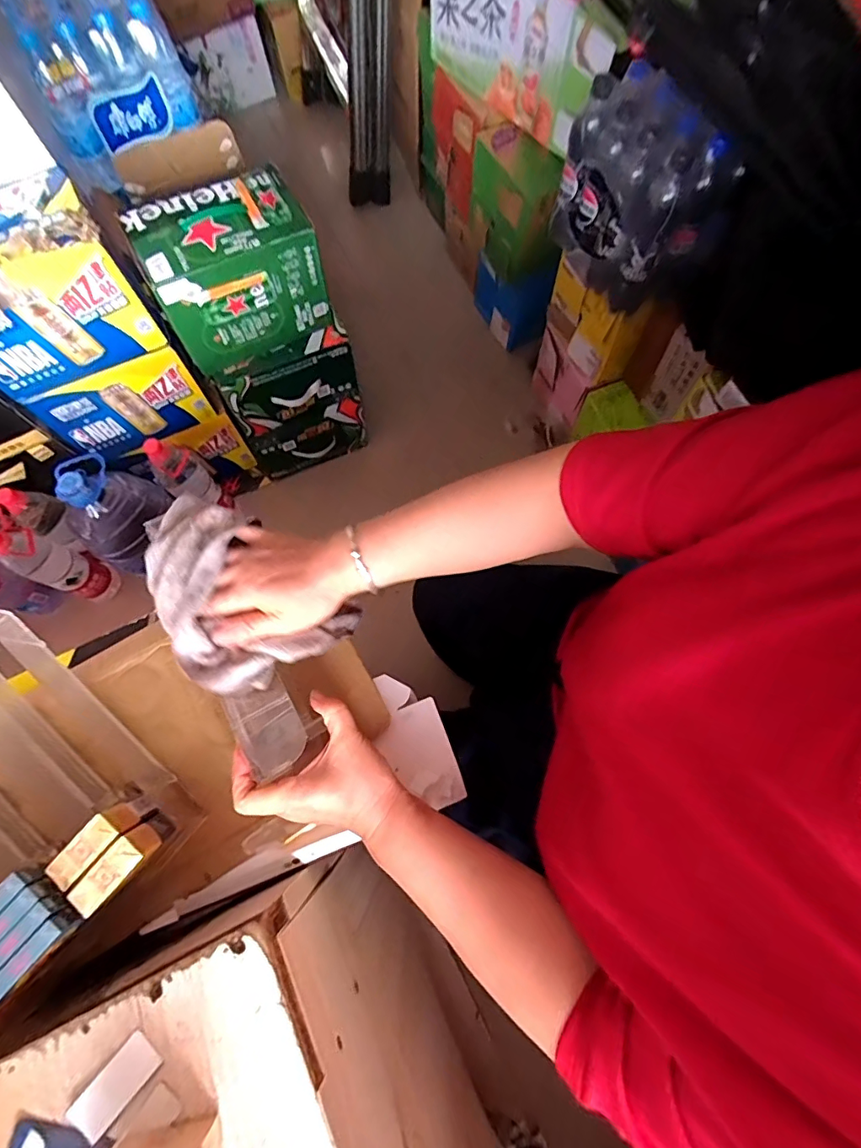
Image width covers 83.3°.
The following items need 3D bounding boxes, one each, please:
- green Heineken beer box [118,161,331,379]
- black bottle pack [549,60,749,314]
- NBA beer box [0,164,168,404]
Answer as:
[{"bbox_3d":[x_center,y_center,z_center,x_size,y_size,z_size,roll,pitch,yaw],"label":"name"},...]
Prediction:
[{"bbox_3d":[-0.344,-0.529,0.862,0.273,0.203,0.171,-29,73,-7],"label":"green Heineken beer box"},{"bbox_3d":[0.332,-0.609,0.760,0.162,0.237,0.238,-27,73,-7],"label":"black bottle pack"},{"bbox_3d":[-0.629,-0.457,0.777,0.267,0.204,0.168,-27,73,-7],"label":"NBA beer box"}]

